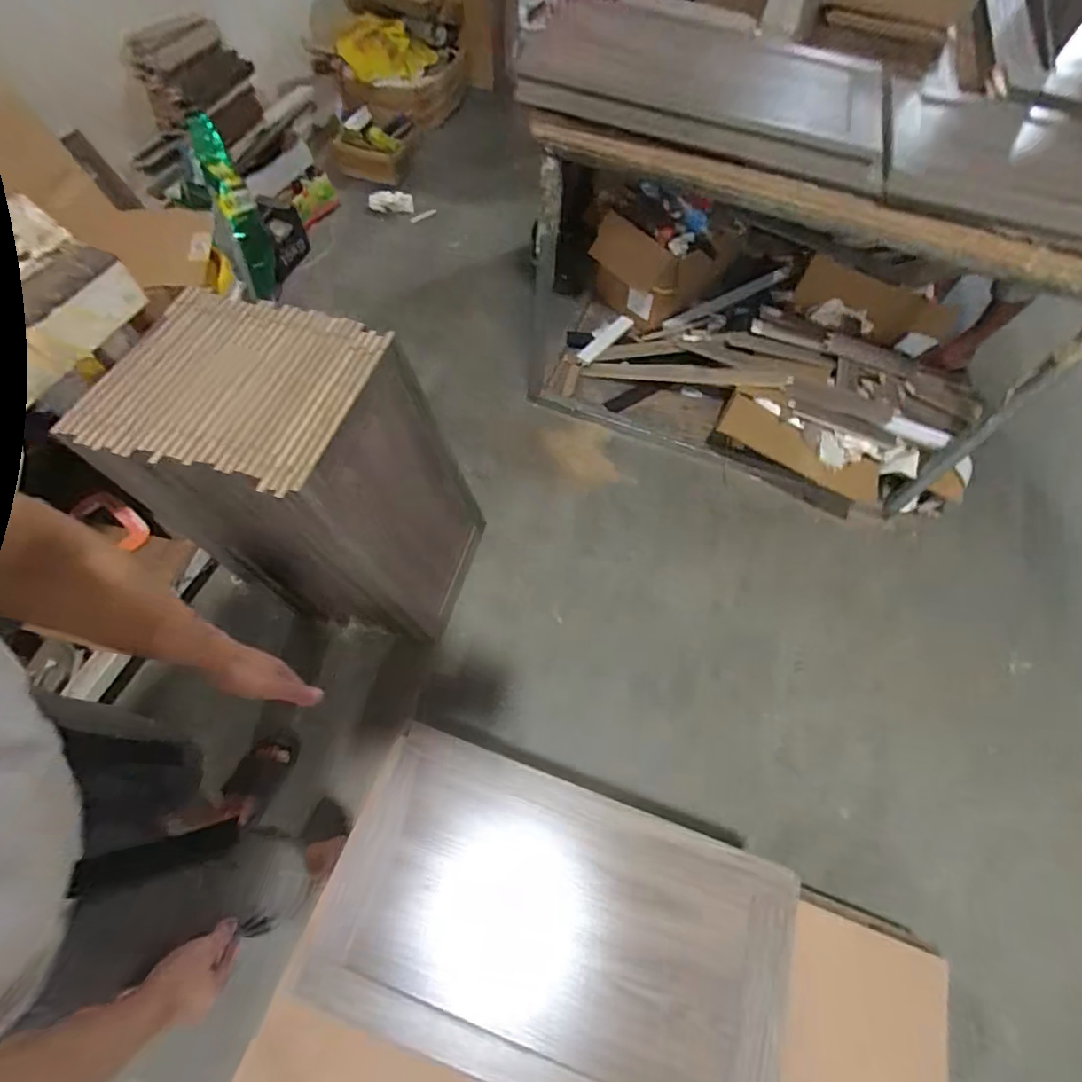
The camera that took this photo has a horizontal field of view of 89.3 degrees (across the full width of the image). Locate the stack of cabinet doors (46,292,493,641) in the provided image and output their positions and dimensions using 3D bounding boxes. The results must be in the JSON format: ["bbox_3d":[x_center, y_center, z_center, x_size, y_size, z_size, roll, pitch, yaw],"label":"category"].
[{"bbox_3d":[-0.459,-0.106,1.222,0.449,0.709,0.441,15,62,4],"label":"stack of cabinet doors"}]

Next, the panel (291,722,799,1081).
[{"bbox_3d":[0.029,0.594,0.835,0.669,0.040,0.397,19,61,5],"label":"panel"}]

